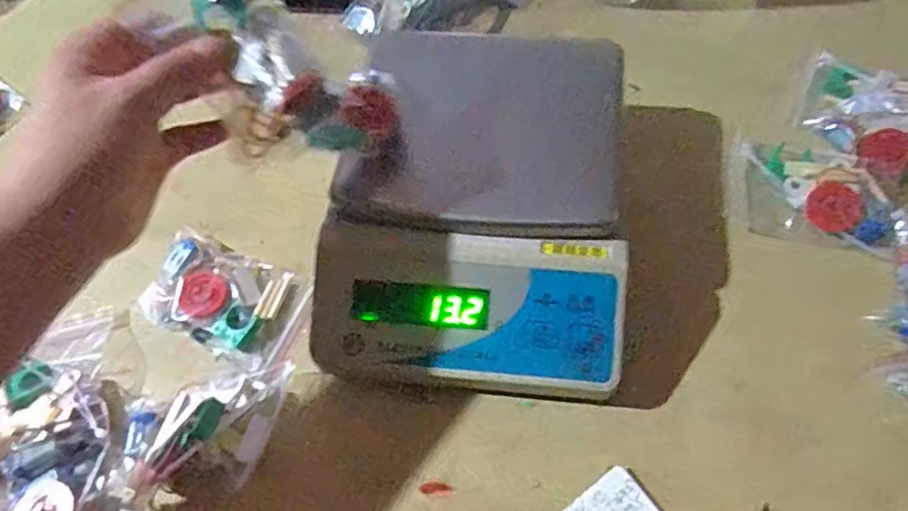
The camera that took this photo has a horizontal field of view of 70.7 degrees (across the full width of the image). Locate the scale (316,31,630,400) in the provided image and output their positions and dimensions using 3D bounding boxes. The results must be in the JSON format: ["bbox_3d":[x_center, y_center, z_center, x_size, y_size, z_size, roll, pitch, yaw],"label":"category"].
[{"bbox_3d":[0.011,-0.034,0.416,0.189,0.093,0.231,5,61,6],"label":"scale"}]

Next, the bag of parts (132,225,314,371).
[{"bbox_3d":[-0.157,0.026,0.434,0.106,0.015,0.071,22,64,15],"label":"bag of parts"}]

